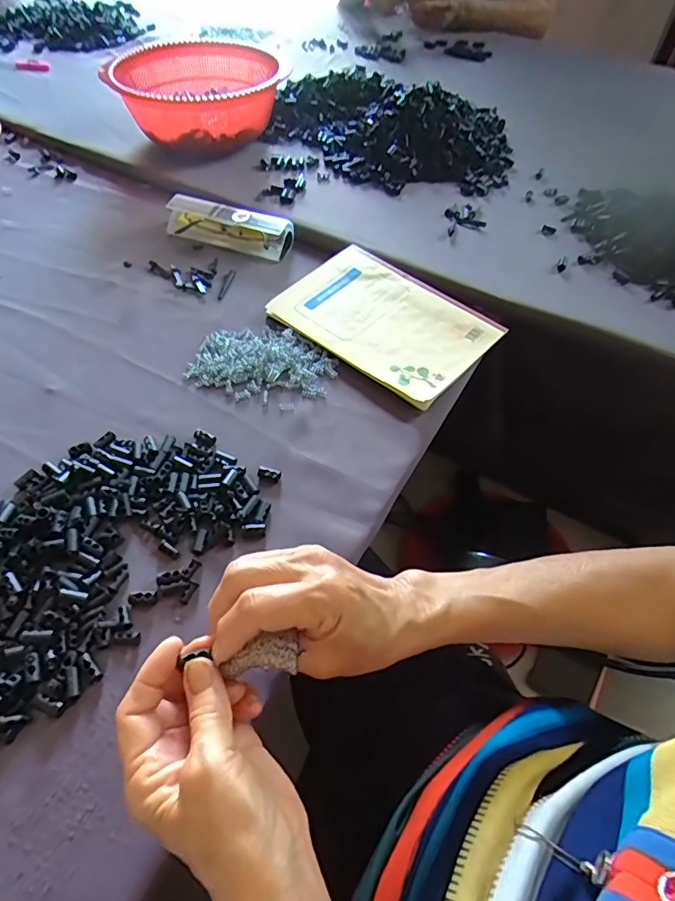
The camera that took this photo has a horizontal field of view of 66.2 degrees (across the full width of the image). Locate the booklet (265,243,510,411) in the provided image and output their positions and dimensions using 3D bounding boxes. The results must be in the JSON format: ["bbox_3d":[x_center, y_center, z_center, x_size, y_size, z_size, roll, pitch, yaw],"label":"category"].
[{"bbox_3d":[0.047,-0.135,0.529,0.206,0.016,0.143,35,59,23],"label":"booklet"}]

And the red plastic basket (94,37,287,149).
[{"bbox_3d":[-0.191,-0.500,0.739,0.227,0.088,0.237,-19,55,-15],"label":"red plastic basket"}]

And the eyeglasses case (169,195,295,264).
[{"bbox_3d":[-0.131,-0.269,0.618,0.152,0.030,0.046,19,55,12],"label":"eyeglasses case"}]

